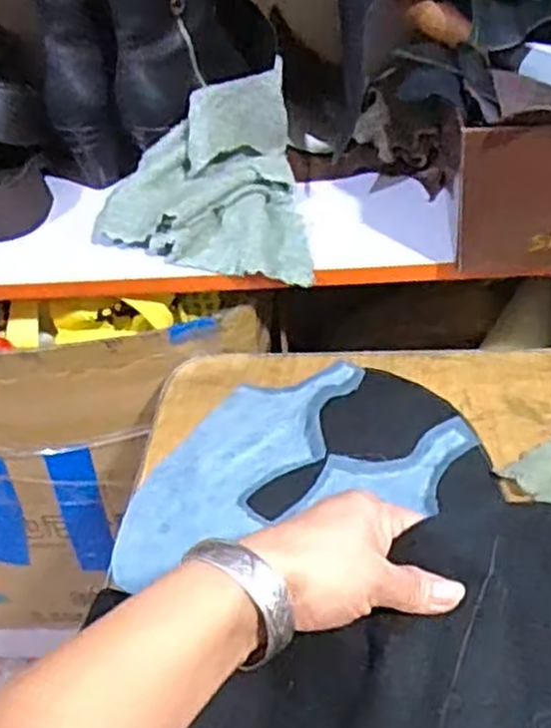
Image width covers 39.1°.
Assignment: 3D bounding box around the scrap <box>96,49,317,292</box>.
[{"bbox_3d":[-0.069,-0.154,0.663,0.178,0.094,0.190,-7,40,0],"label":"scrap"}]

